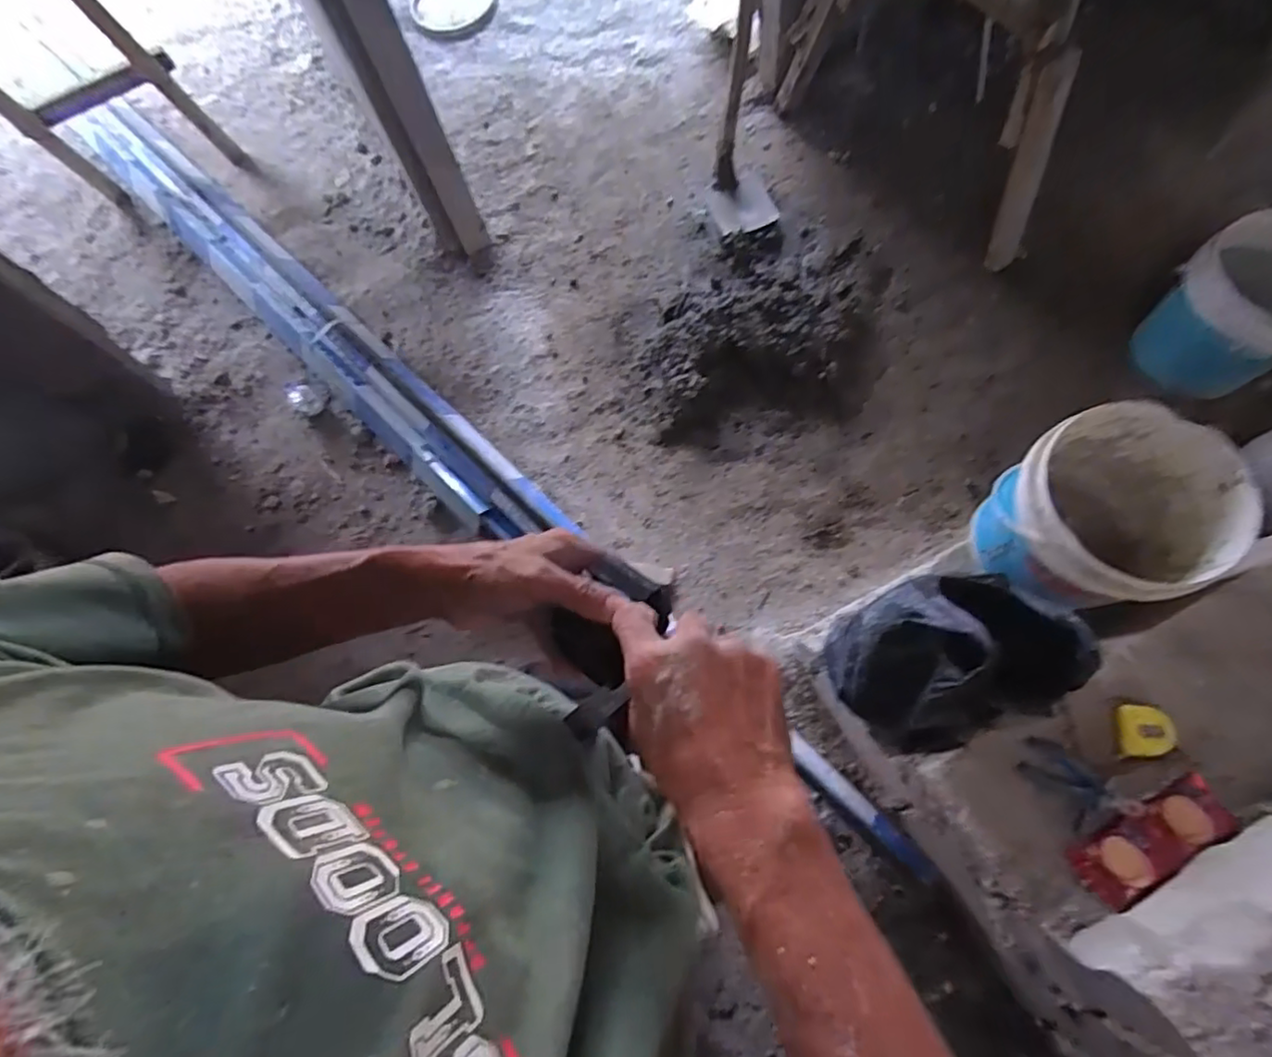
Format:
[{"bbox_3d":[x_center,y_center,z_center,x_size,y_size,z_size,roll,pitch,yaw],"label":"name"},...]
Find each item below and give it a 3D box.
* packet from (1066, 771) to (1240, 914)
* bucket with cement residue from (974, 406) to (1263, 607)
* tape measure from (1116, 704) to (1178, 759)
[{"bbox_3d":[0.705,0.424,0.848,0.220,0.027,0.076,-27,68,-8],"label":"packet"},{"bbox_3d":[0.760,-0.007,1.054,0.344,0.262,0.293,-19,70,-1],"label":"bucket with cement residue"},{"bbox_3d":[0.726,0.290,0.885,0.080,0.030,0.068,2,71,7],"label":"tape measure"}]

